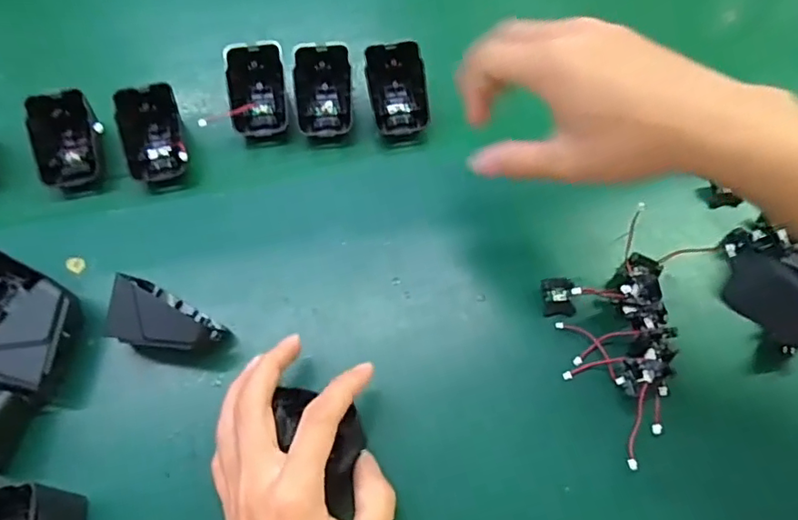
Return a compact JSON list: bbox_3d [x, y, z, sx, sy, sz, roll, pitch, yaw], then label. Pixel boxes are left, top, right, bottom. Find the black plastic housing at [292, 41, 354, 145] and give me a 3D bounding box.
[{"bbox_3d":[-0.058,-0.127,0.427,0.044,0.018,0.072,0,100,-8],"label":"black plastic housing"}]

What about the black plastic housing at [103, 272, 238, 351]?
[{"bbox_3d":[-0.146,0.041,0.345,0.072,0.041,0.042,28,69,12],"label":"black plastic housing"}]

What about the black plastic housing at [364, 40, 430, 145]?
[{"bbox_3d":[0.000,-0.127,0.428,0.050,0.043,0.064,-11,66,-5],"label":"black plastic housing"}]

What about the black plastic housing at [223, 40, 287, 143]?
[{"bbox_3d":[-0.107,-0.127,0.427,0.042,0.042,0.064,-8,66,-4],"label":"black plastic housing"}]

